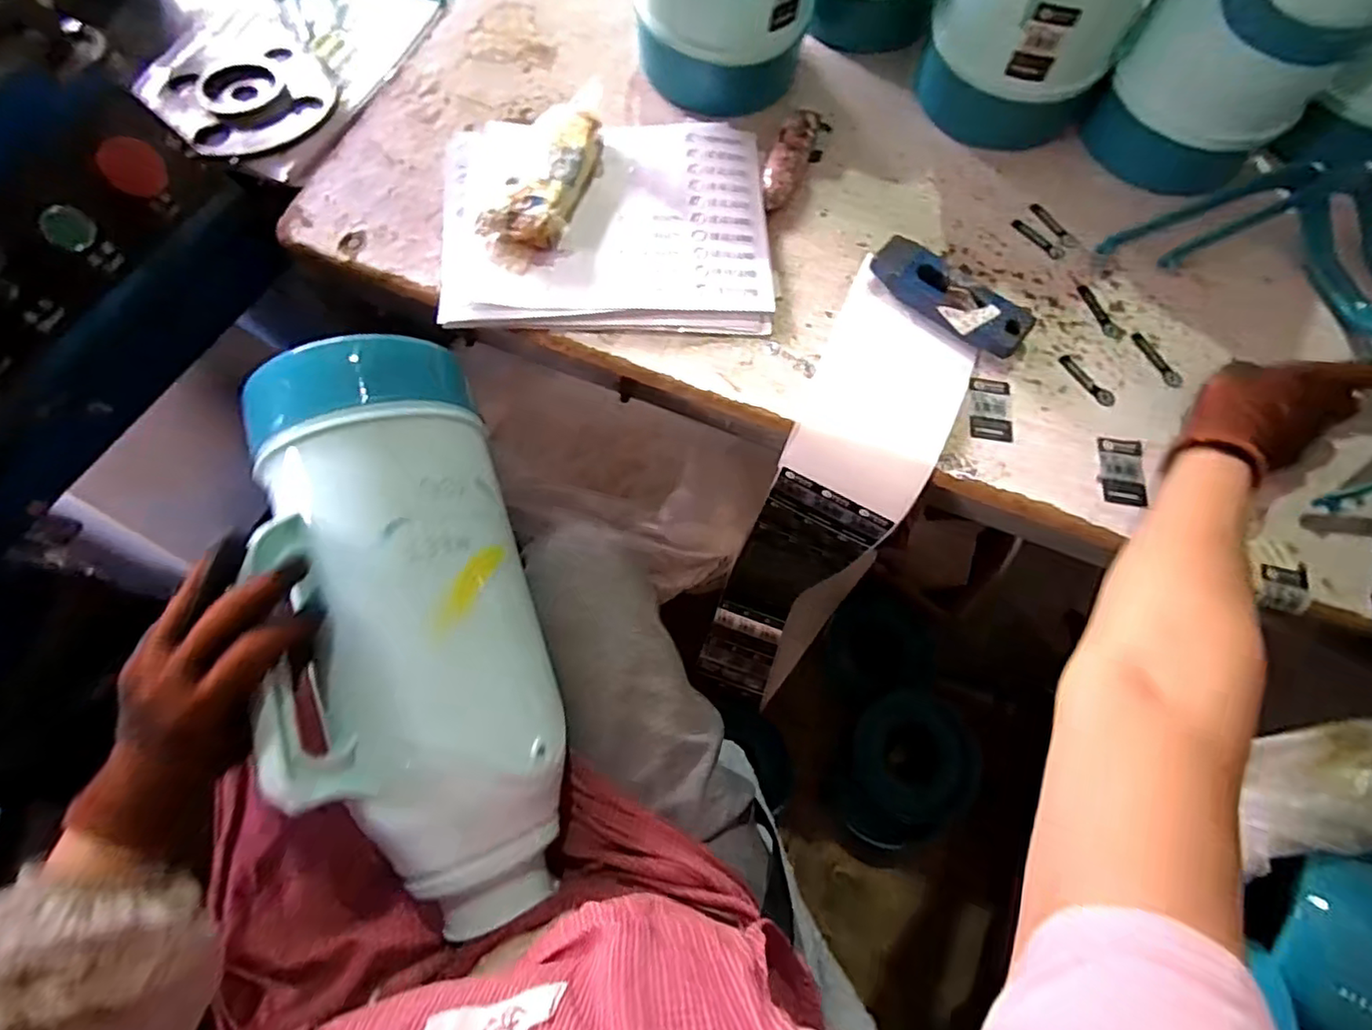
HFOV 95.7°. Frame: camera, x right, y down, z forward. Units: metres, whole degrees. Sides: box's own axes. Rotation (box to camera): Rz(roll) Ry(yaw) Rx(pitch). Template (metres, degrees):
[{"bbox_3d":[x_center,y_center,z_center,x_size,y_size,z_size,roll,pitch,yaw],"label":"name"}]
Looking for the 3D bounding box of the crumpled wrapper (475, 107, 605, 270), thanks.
[{"bbox_3d":[-0.110,-0.271,0.510,0.056,0.026,0.164,23,71,6],"label":"crumpled wrapper"}]

